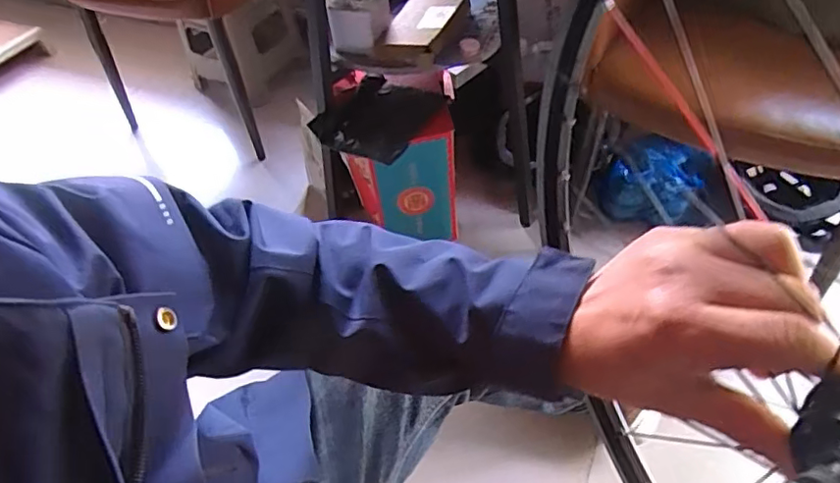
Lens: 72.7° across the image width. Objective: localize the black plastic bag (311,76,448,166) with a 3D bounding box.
[{"bbox_3d":[-0.073,-0.237,1.085,0.175,0.052,0.215,22,54,23],"label":"black plastic bag"}]

